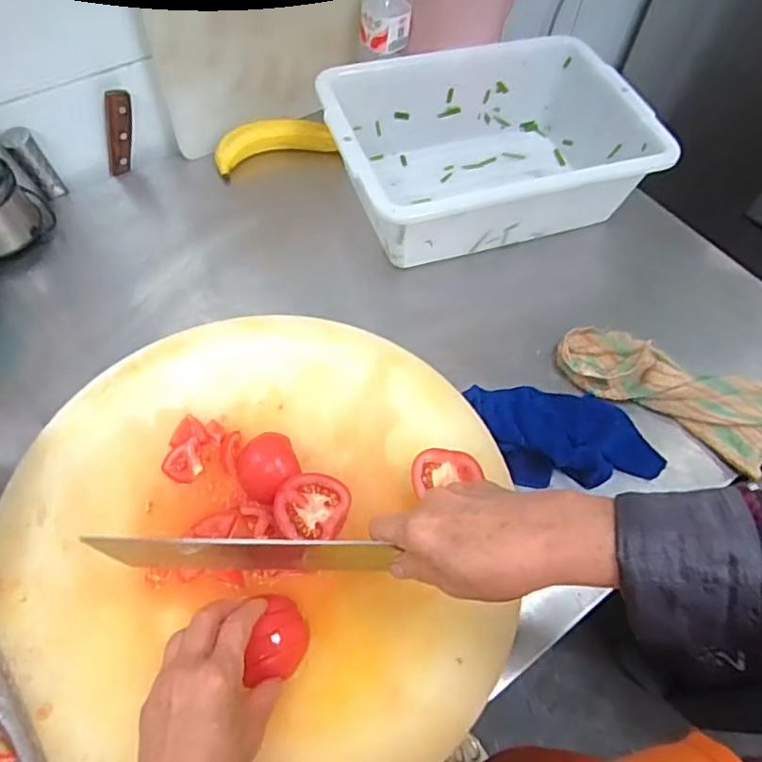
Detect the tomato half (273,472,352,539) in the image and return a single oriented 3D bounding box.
[{"bbox_3d":[-0.059,0.113,0.520,0.062,0.034,0.054,1,59,-3],"label":"tomato half"}]

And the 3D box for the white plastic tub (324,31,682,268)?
[{"bbox_3d":[0.130,-0.305,0.798,0.390,0.122,0.259,-13,61,-12],"label":"white plastic tub"}]

